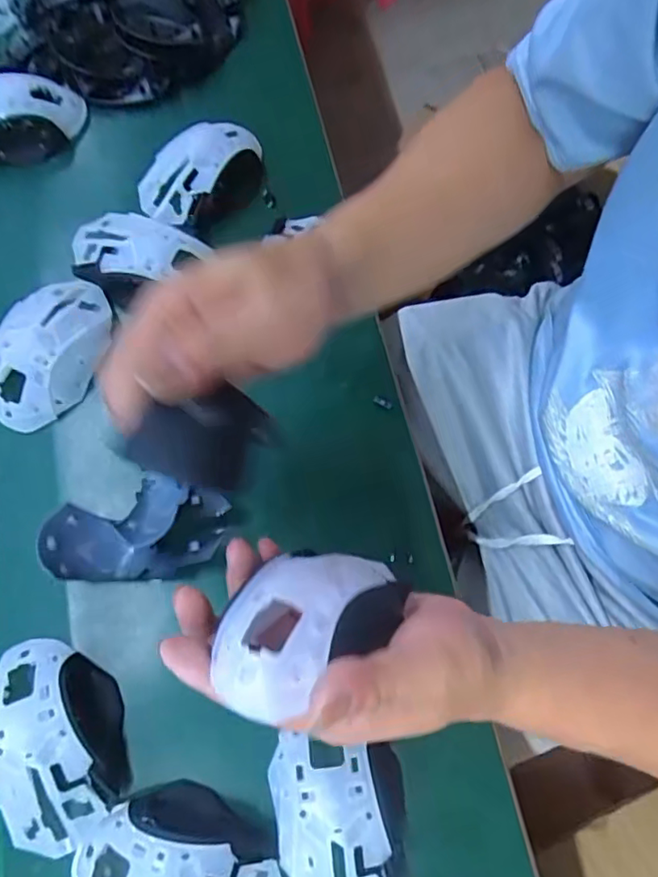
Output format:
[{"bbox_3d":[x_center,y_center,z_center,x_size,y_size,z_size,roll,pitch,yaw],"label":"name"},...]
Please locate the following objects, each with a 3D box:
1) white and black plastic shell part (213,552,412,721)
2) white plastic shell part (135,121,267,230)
[{"bbox_3d":[-0.008,0.084,0.253,0.058,0.091,0.035,22,114,33],"label":"white and black plastic shell part"},{"bbox_3d":[-0.098,-0.215,0.460,0.115,0.038,0.071,-40,76,-10],"label":"white plastic shell part"}]

